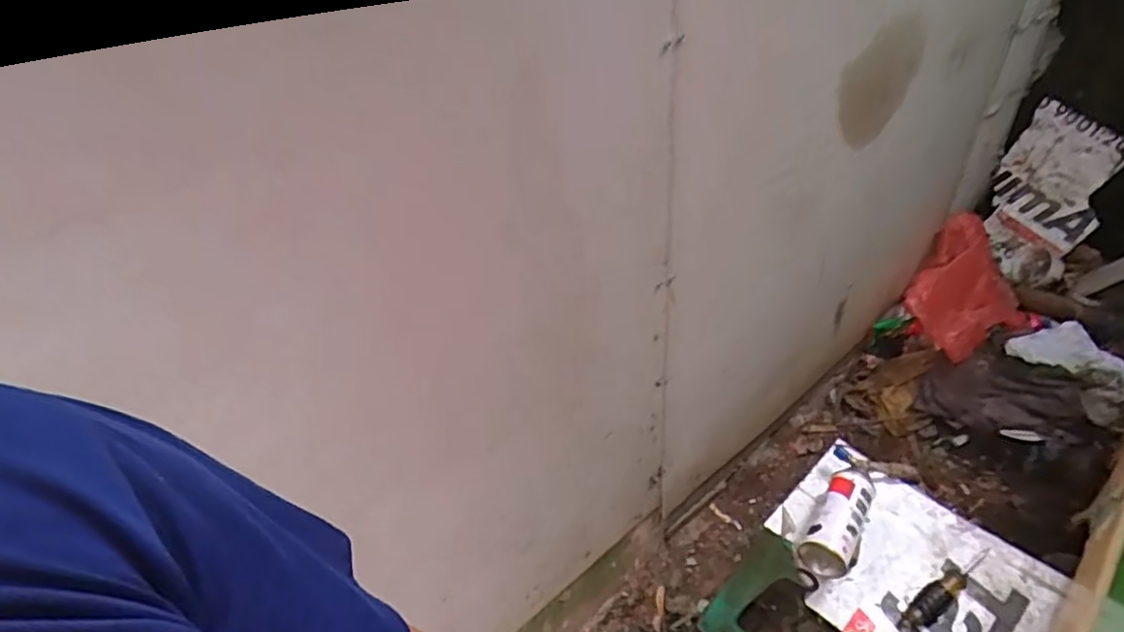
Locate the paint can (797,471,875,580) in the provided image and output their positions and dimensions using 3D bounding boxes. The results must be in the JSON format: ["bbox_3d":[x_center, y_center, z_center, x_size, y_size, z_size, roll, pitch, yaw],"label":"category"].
[{"bbox_3d":[0.421,0.316,0.923,0.069,0.084,0.171,23,47,31],"label":"paint can"}]

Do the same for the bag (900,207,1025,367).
[{"bbox_3d":[1.040,-0.067,1.548,0.248,0.286,0.241,26,48,33],"label":"bag"}]

